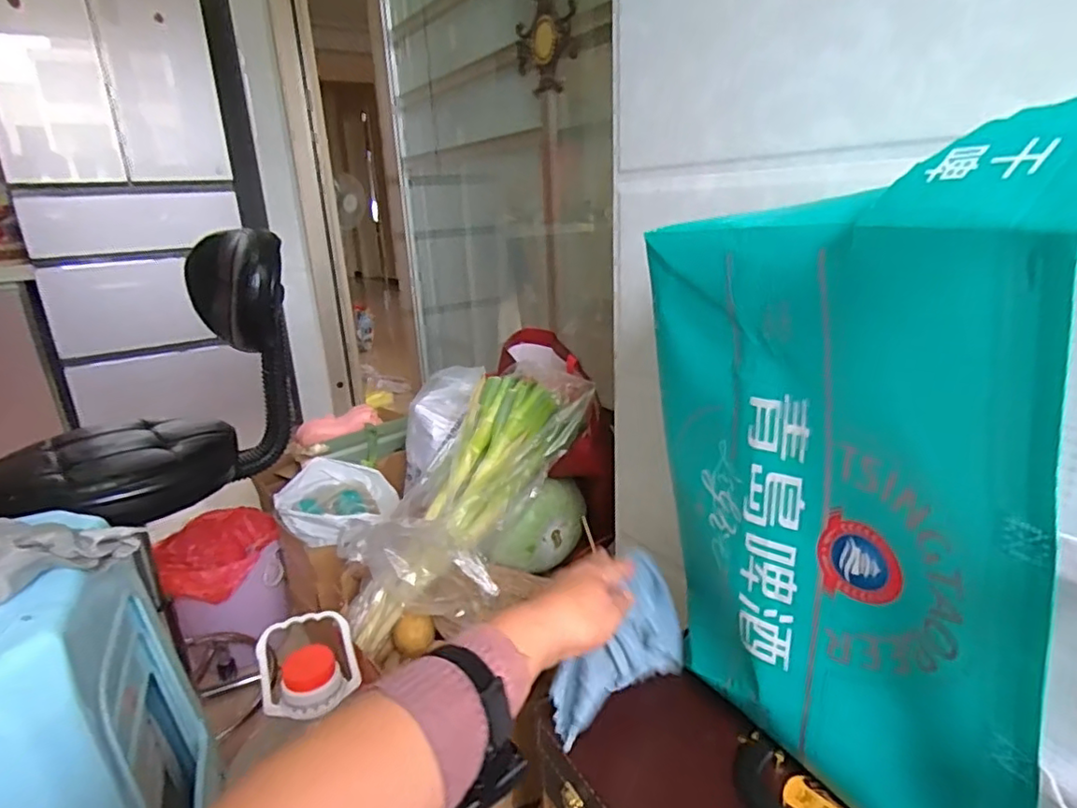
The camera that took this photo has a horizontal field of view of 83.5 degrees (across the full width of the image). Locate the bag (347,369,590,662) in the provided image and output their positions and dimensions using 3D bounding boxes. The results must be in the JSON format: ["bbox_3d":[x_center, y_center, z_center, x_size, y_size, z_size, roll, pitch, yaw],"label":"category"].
[{"bbox_3d":[-0.121,0.139,0.936,0.503,0.137,0.239,-52,29,-3],"label":"bag"}]

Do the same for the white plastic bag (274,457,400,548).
[{"bbox_3d":[-0.437,0.210,1.297,0.223,0.107,0.245,0,18,9],"label":"white plastic bag"}]

